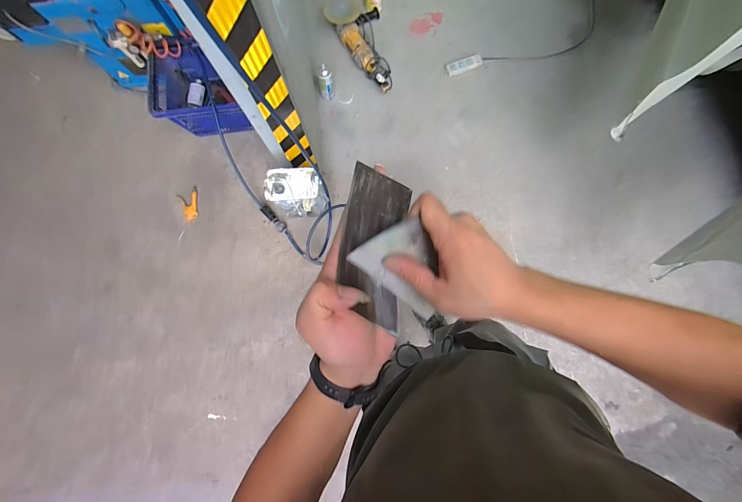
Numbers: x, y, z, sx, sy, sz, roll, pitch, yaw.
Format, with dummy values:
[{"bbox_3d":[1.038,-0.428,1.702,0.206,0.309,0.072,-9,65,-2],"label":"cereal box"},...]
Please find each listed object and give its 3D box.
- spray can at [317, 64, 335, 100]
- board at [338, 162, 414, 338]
[{"bbox_3d":[-0.207,-0.771,1.470,0.073,0.140,0.086,-13,80,-1],"label":"spray can"},{"bbox_3d":[0.004,-0.003,0.292,0.070,0.007,0.138,15,76,-35],"label":"board"}]

